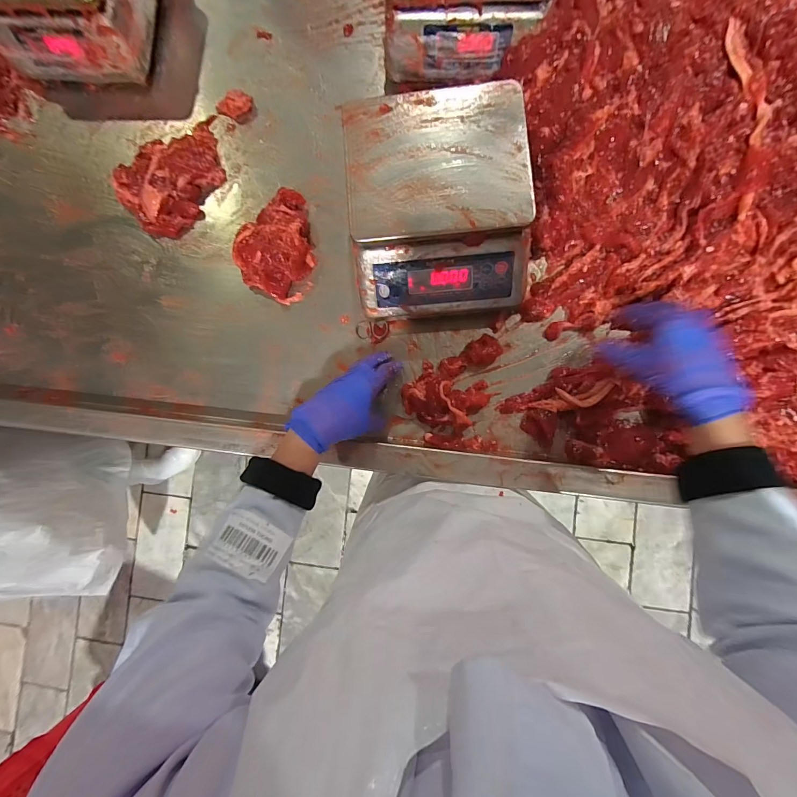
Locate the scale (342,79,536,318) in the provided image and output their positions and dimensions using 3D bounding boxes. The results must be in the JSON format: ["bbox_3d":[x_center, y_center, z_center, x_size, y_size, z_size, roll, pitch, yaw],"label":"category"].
[{"bbox_3d":[0.055,-0.253,0.502,0.221,0.111,0.262,-4,88,5],"label":"scale"}]

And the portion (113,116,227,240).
[{"bbox_3d":[-0.351,-0.353,0.581,0.139,0.034,0.193,42,92,5],"label":"portion"}]

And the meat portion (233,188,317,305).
[{"bbox_3d":[-0.189,-0.230,0.555,0.111,0.047,0.171,-10,87,5],"label":"meat portion"}]

